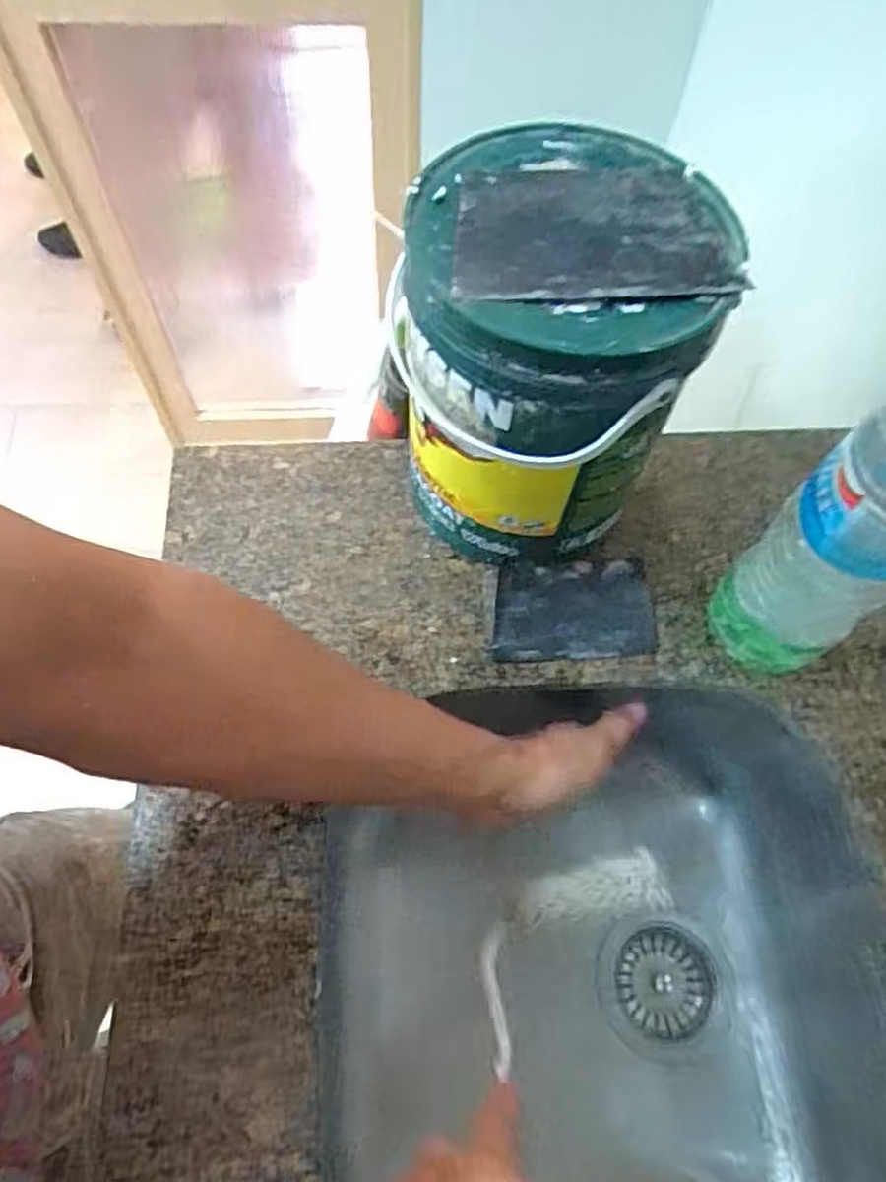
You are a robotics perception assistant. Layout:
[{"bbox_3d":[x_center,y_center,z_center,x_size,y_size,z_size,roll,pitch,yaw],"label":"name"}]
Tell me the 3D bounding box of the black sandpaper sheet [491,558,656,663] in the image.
[{"bbox_3d":[0.090,0.012,0.501,0.109,0.016,0.068,-2,63,-3],"label":"black sandpaper sheet"}]

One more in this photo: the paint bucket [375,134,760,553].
[{"bbox_3d":[0.062,-0.131,0.461,0.162,0.217,0.159,1,63,-2],"label":"paint bucket"}]

